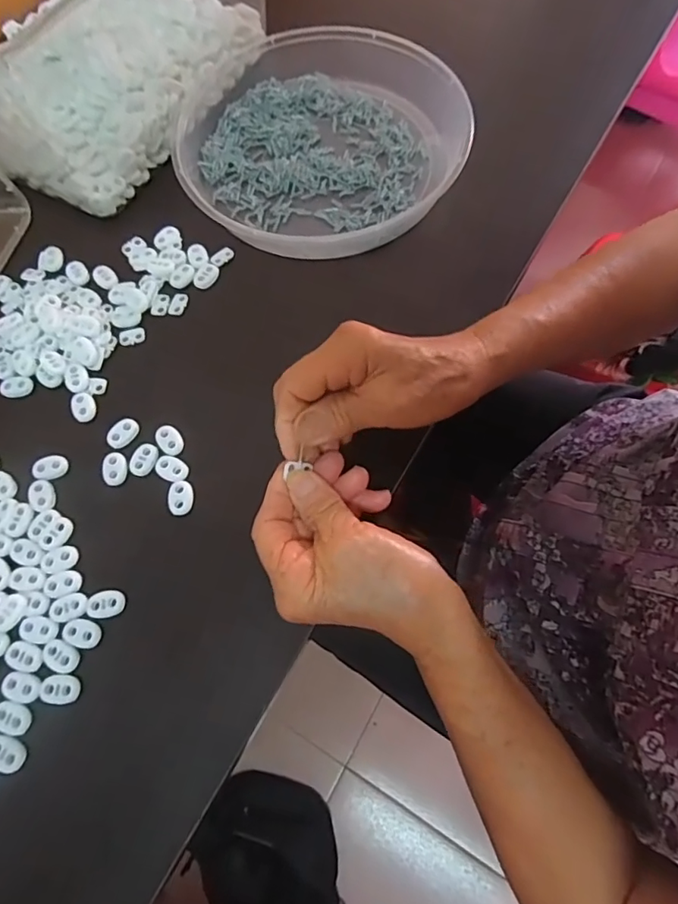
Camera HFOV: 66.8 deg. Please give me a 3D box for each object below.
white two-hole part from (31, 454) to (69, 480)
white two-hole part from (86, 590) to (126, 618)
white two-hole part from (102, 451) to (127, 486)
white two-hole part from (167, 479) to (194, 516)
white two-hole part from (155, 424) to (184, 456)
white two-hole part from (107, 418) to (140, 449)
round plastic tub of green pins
[{"bbox_3d":[-0.195,0.011,0.348,0.022,0.005,0.017,-7,69,0],"label":"white two-hole part"},{"bbox_3d":[-0.142,0.092,0.313,0.023,0.004,0.015,-11,69,-1],"label":"white two-hole part"},{"bbox_3d":[-0.150,0.012,0.347,0.015,0.007,0.023,-10,69,-1],"label":"white two-hole part"},{"bbox_3d":[-0.103,0.029,0.334,0.015,0.004,0.024,-5,69,1],"label":"white two-hole part"},{"bbox_3d":[-0.115,-0.009,0.349,0.015,0.004,0.024,-38,72,-11],"label":"white two-hole part"},{"bbox_3d":[-0.149,-0.013,0.355,0.016,0.005,0.023,35,74,15],"label":"white two-hole part"},{"bbox_3d":[-0.023,-0.266,0.429,0.229,0.046,0.236,-1,69,3],"label":"round plastic tub of green pins"}]

